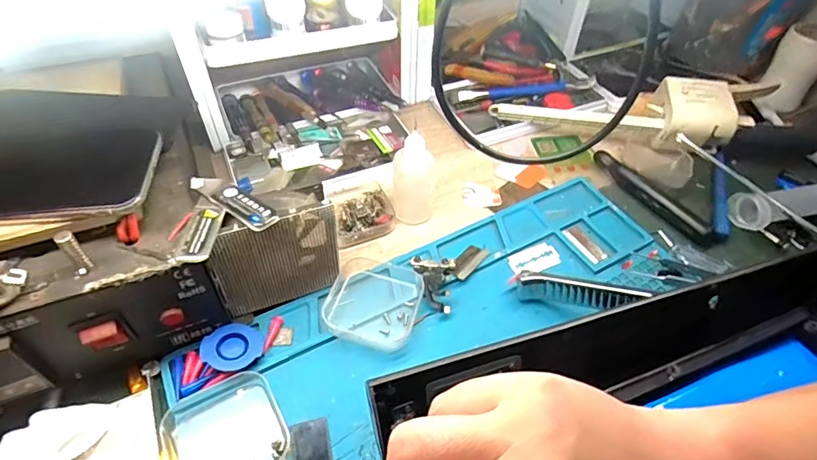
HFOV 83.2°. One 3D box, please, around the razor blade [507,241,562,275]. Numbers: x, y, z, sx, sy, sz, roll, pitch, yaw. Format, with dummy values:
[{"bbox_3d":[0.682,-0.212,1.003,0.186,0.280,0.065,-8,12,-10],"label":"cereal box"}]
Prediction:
[{"bbox_3d":[0.102,0.024,0.372,0.042,0.004,0.023,-21,53,-19],"label":"razor blade"}]

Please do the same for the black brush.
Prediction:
[{"bbox_3d":[0.121,0.043,0.324,0.101,0.020,0.011,4,46,25],"label":"black brush"}]

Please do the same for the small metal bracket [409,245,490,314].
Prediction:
[{"bbox_3d":[0.027,0.028,0.358,0.046,0.008,0.069,28,53,21],"label":"small metal bracket"}]

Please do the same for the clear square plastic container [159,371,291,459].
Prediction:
[{"bbox_3d":[-0.108,0.119,0.271,0.063,0.014,0.065,-23,53,-21],"label":"clear square plastic container"}]

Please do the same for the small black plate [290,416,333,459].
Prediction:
[{"bbox_3d":[-0.057,0.128,0.270,0.022,0.004,0.032,-11,50,-11],"label":"small black plate"}]

